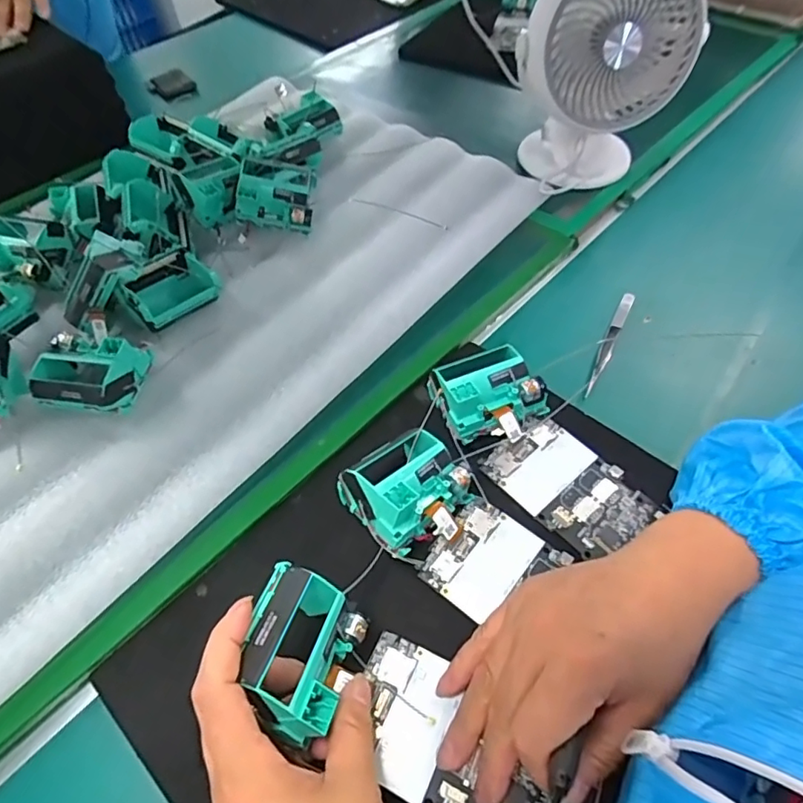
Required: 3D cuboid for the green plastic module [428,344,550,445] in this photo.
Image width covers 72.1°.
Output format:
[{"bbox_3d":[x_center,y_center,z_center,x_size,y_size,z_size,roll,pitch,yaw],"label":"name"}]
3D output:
[{"bbox_3d":[0.063,-0.004,0.395,0.067,0.038,0.066,-22,55,-14],"label":"green plastic module"}]

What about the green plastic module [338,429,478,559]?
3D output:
[{"bbox_3d":[0.005,0.054,0.345,0.069,0.047,0.070,-35,59,-22],"label":"green plastic module"}]

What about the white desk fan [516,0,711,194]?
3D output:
[{"bbox_3d":[0.183,-0.315,0.517,0.159,0.206,0.110,-4,53,-1],"label":"white desk fan"}]

